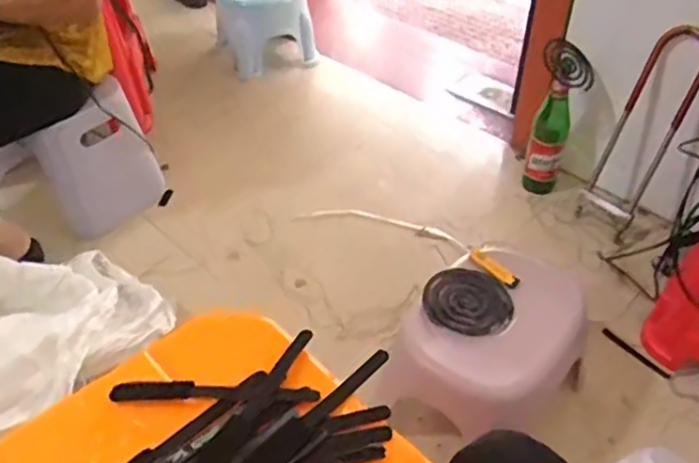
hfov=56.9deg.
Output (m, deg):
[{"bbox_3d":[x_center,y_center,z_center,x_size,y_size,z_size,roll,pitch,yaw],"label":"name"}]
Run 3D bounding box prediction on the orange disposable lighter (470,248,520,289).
[{"bbox_3d":[0.208,0.051,0.927,0.022,0.011,0.085,-28,49,-28],"label":"orange disposable lighter"}]

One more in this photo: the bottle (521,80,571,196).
[{"bbox_3d":[0.406,-0.183,1.322,0.073,0.245,0.061,15,44,16],"label":"bottle"}]

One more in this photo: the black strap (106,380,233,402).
[{"bbox_3d":[-0.121,0.108,0.441,0.084,0.007,0.014,1,42,1],"label":"black strap"}]

